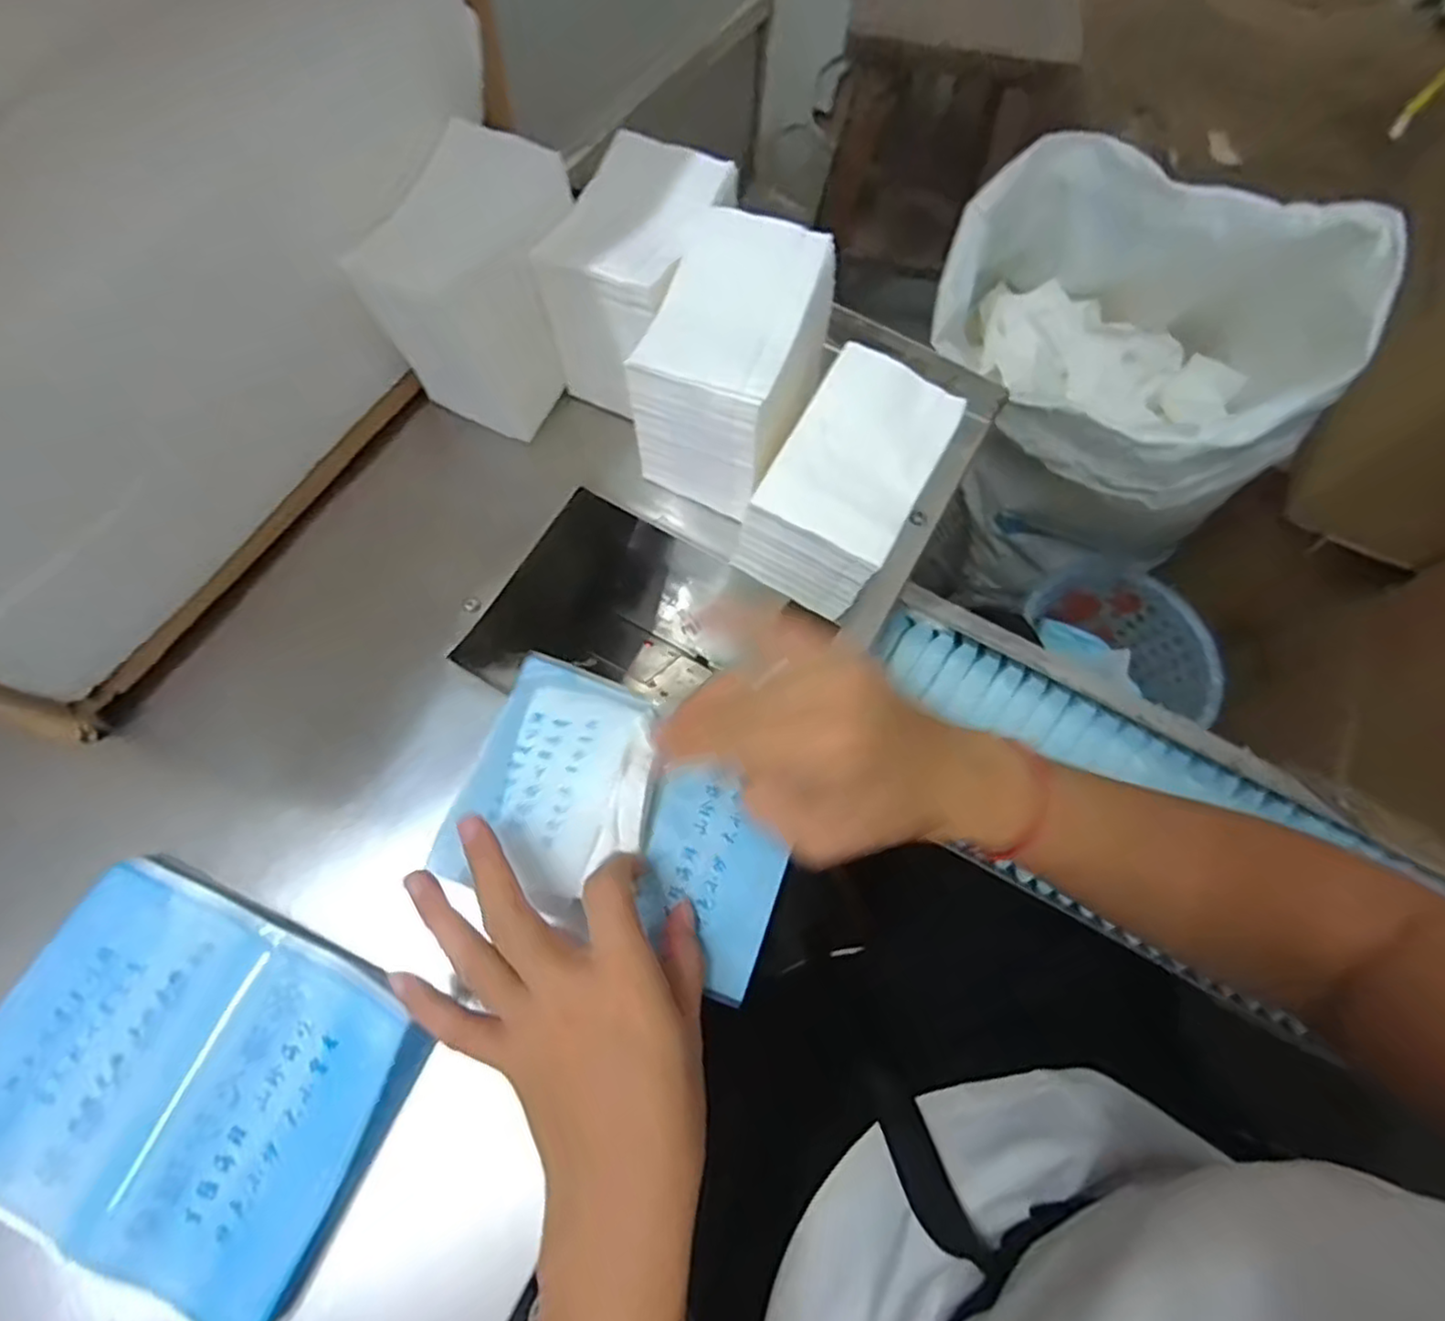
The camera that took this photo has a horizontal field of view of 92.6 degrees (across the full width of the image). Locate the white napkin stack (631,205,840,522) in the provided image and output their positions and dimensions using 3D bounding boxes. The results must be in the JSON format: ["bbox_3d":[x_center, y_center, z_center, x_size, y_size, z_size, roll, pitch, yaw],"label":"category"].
[{"bbox_3d":[0.009,-0.151,0.365,0.082,0.095,0.103,21,70,5],"label":"white napkin stack"}]

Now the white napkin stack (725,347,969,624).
[{"bbox_3d":[0.065,-0.086,0.356,0.071,0.080,0.110,28,70,8],"label":"white napkin stack"}]

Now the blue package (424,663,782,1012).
[{"bbox_3d":[-0.046,0.073,0.333,0.162,0.024,0.112,22,70,6],"label":"blue package"}]

